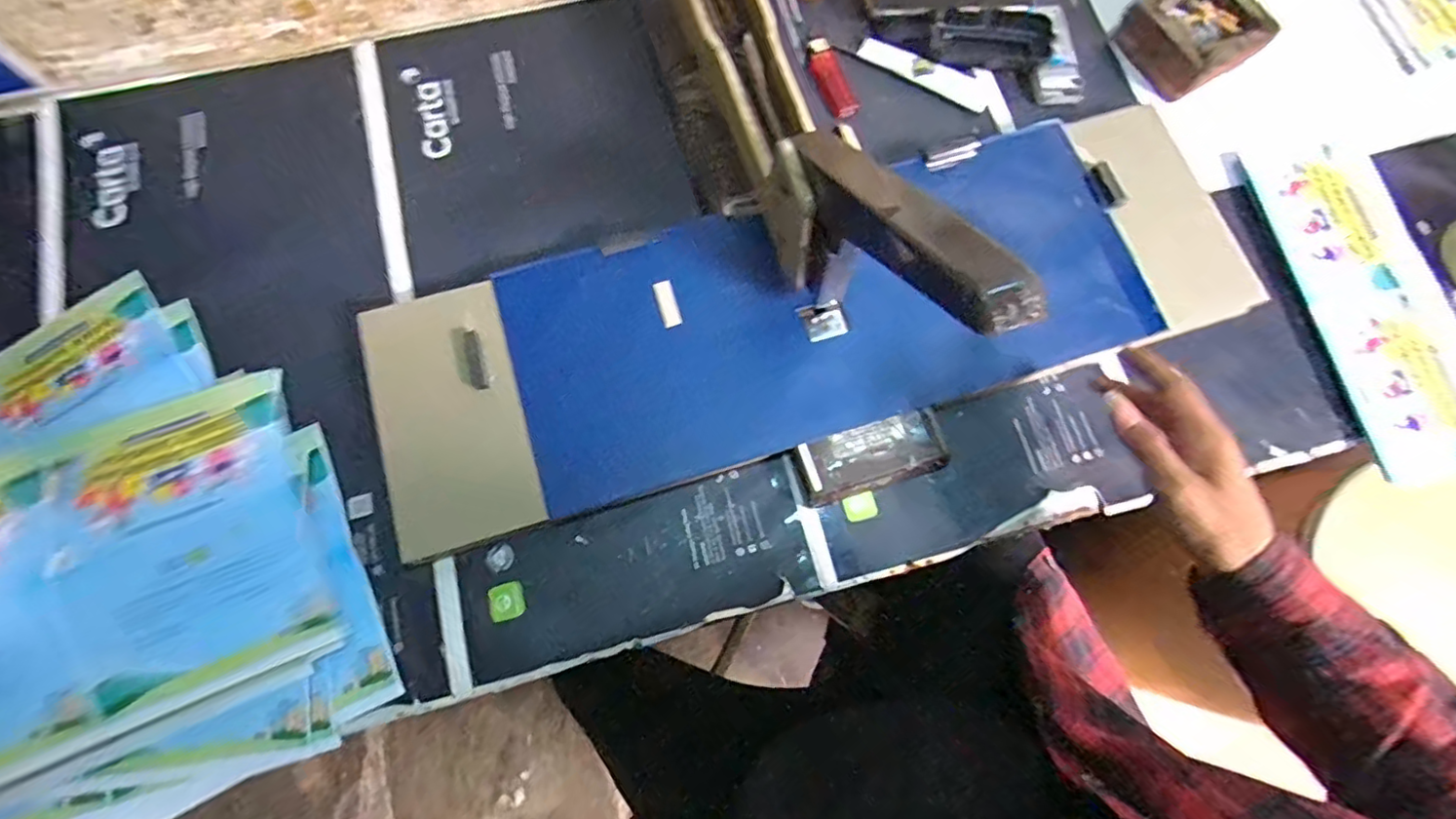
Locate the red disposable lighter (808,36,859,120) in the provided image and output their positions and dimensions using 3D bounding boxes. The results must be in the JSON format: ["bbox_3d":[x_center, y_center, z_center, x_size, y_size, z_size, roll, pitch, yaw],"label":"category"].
[{"bbox_3d":[0.094,-0.306,0.566,0.029,0.015,0.079,-20,77,-7],"label":"red disposable lighter"}]

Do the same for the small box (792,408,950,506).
[{"bbox_3d":[0.109,0.037,0.474,0.111,0.028,0.047,-16,76,-2],"label":"small box"}]

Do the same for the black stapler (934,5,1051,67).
[{"bbox_3d":[0.239,-0.336,0.553,0.103,0.026,0.042,5,76,3],"label":"black stapler"}]

